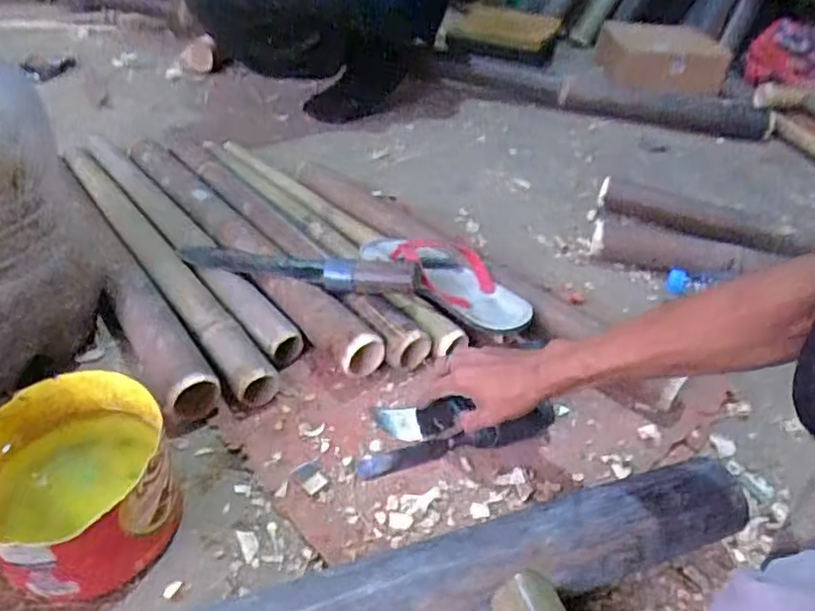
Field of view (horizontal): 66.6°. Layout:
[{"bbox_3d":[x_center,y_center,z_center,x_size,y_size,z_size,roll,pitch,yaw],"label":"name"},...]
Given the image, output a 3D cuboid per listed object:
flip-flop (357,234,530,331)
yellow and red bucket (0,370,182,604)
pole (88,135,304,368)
[{"bbox_3d":[0.058,-0.039,0.778,0.236,0.049,0.124,31,44,28],"label":"flip-flop"},{"bbox_3d":[-0.269,0.150,0.518,0.147,0.104,0.151,-9,40,-19],"label":"yellow and red bucket"},{"bbox_3d":[-0.325,-0.108,0.869,0.054,0.040,0.627,-21,45,-32],"label":"pole"}]

